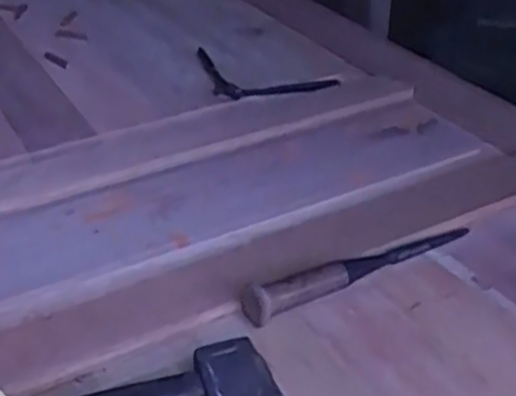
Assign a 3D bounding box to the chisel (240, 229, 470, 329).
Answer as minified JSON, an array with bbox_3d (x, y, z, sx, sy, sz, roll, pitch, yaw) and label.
[{"bbox_3d":[0.129,0.076,0.876,0.326,0.031,0.050,-17,36,-25],"label":"chisel"}]

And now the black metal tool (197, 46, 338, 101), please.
[{"bbox_3d":[-0.016,-0.210,1.309,0.291,0.025,0.132,18,37,26],"label":"black metal tool"}]

